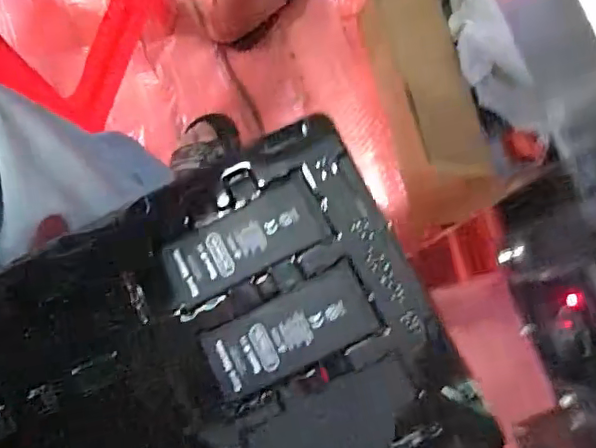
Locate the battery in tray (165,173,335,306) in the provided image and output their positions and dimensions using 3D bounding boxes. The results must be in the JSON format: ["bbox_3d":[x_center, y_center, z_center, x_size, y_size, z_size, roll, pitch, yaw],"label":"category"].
[{"bbox_3d":[-0.033,0.012,0.342,0.102,0.004,0.043,-28,81,-4],"label":"battery in tray"}]

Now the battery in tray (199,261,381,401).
[{"bbox_3d":[-0.005,0.065,0.335,0.099,0.004,0.043,-26,80,-4],"label":"battery in tray"}]

